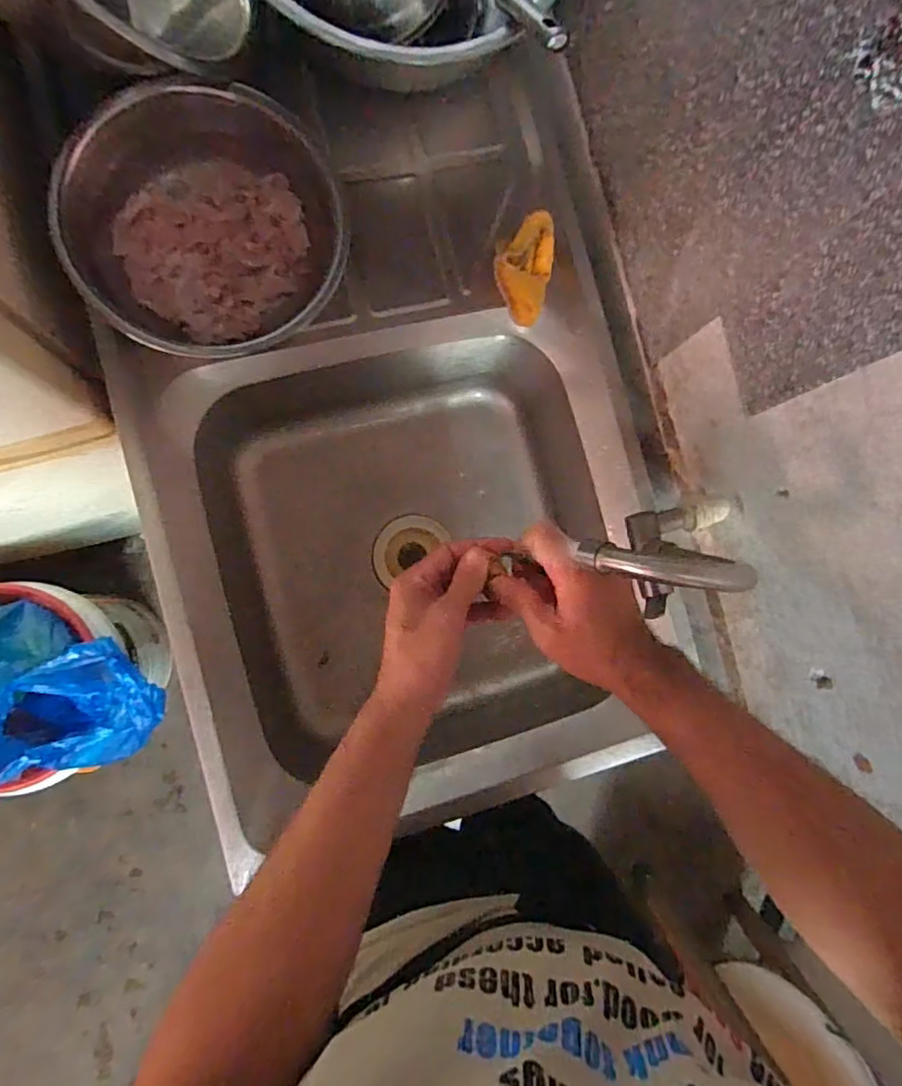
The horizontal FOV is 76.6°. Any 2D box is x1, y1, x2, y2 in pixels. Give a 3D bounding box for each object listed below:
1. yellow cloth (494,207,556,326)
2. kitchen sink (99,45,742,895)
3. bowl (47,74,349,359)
[{"bbox_3d":[0.076,-0.283,0.583,0.058,0.039,0.098,9,85,-9],"label":"yellow cloth"},{"bbox_3d":[-0.048,-0.106,0.659,0.533,0.210,0.724,-13,88,-10],"label":"kitchen sink"},{"bbox_3d":[-0.220,-0.291,0.526,0.228,0.076,0.212,1,86,-9],"label":"bowl"}]

